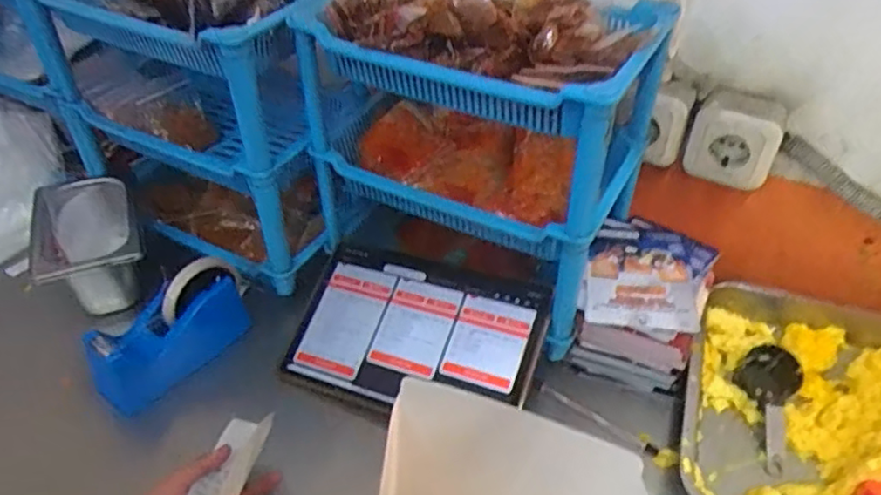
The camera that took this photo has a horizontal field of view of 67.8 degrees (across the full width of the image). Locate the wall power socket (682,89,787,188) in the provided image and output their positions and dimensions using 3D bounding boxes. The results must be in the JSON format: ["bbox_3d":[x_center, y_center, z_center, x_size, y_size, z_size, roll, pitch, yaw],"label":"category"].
[{"bbox_3d":[0.305,-0.113,0.685,0.085,0.080,0.050,16,44,19],"label":"wall power socket"}]

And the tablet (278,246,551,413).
[{"bbox_3d":[-0.031,0.089,0.685,0.261,0.016,0.159,12,65,21],"label":"tablet"}]

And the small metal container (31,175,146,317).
[{"bbox_3d":[-0.399,0.005,0.758,0.105,0.097,0.161,-18,44,-19],"label":"small metal container"}]

